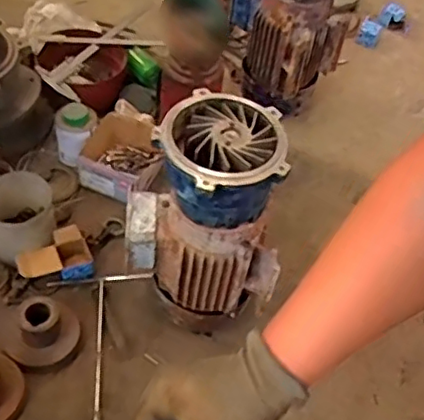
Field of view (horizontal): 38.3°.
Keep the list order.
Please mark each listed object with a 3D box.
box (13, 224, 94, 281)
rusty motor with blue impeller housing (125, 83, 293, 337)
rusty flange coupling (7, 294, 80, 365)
[{"bbox_3d":[-0.280,0.081,1.085,0.124,0.050,0.091,-10,53,-14],"label":"box"},{"bbox_3d":[-0.013,0.014,0.914,0.207,0.351,0.162,2,51,-5],"label":"rusty motor with blue impeller housing"},{"bbox_3d":[-0.271,0.192,0.979,0.111,0.080,0.096,-17,55,-19],"label":"rusty flange coupling"}]

